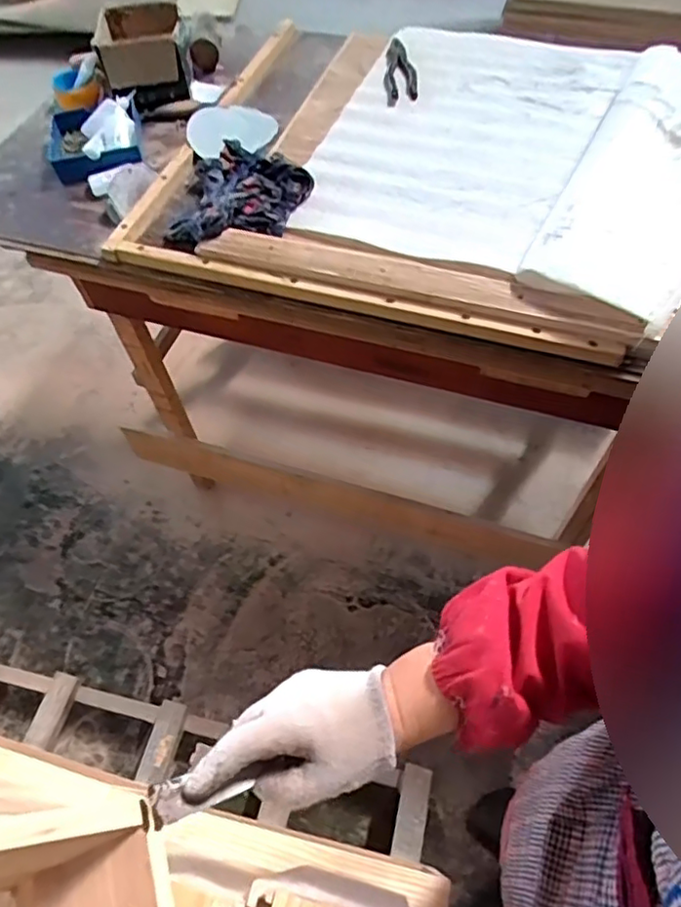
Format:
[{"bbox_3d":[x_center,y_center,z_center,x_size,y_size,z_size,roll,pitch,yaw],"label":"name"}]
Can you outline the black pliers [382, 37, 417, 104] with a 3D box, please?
[{"bbox_3d":[0.107,-0.703,1.096,0.056,0.027,0.196,-2,58,-1],"label":"black pliers"}]

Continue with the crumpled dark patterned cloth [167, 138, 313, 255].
[{"bbox_3d":[-0.147,-0.386,0.891,0.201,0.055,0.235,8,59,9],"label":"crumpled dark patterned cloth"}]

